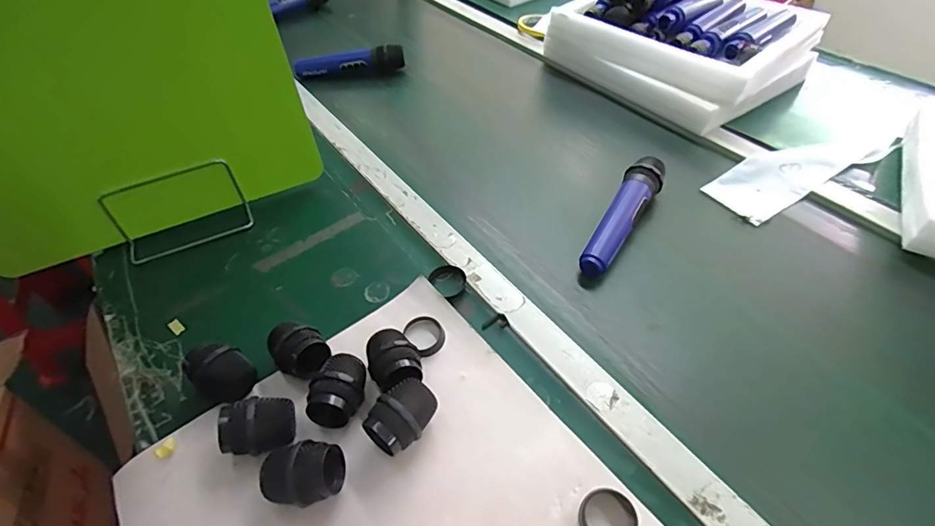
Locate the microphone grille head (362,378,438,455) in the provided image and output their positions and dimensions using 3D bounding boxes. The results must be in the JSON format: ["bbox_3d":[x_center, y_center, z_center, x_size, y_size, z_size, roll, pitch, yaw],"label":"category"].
[{"bbox_3d":[-0.056,0.131,0.420,0.040,0.046,0.061,25,53,24],"label":"microphone grille head"}]

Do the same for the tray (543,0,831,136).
[{"bbox_3d":[0.371,-0.390,0.833,0.318,0.111,0.344,-32,53,-23],"label":"tray"}]

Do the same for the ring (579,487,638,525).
[{"bbox_3d":[0.108,0.197,0.377,0.042,0.014,0.042,-2,47,2],"label":"ring"}]

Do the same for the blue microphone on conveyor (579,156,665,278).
[{"bbox_3d":[0.190,-0.057,0.595,0.042,0.044,0.188,23,53,23],"label":"blue microphone on conveyor"}]

